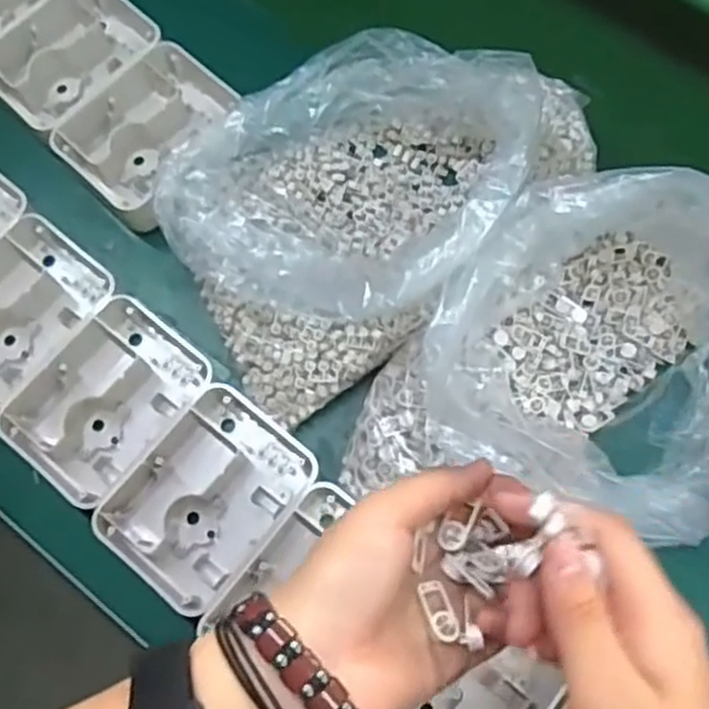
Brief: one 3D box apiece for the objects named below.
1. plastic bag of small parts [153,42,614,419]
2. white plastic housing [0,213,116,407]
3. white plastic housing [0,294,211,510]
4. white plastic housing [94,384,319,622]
[{"bbox_3d":[-0.006,-0.113,0.520,0.252,0.109,0.205,-34,74,-9],"label":"plastic bag of small parts"},{"bbox_3d":[-0.245,-0.028,0.555,0.097,0.034,0.131,40,77,14],"label":"white plastic housing"},{"bbox_3d":[-0.173,0.034,0.535,0.100,0.035,0.128,37,76,13],"label":"white plastic housing"},{"bbox_3d":[-0.100,0.095,0.512,0.097,0.033,0.130,37,77,13],"label":"white plastic housing"}]

